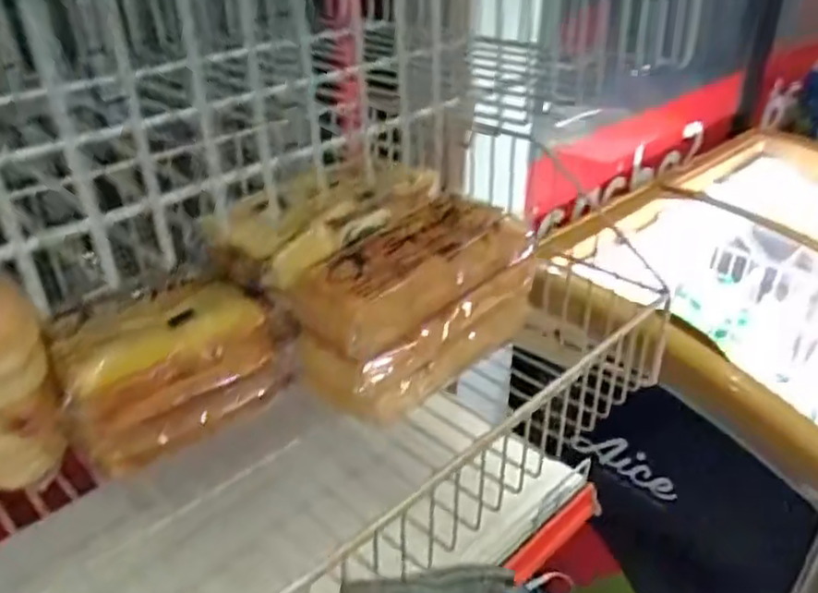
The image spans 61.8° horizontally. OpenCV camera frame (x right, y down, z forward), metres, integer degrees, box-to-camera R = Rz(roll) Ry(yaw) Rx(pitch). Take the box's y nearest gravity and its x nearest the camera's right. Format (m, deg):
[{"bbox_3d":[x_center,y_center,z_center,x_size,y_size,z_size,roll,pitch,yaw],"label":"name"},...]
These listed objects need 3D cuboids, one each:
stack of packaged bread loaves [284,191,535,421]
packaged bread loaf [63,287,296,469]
[{"bbox_3d":[-0.003,-0.007,0.655,0.141,0.129,0.232,28,42,37],"label":"stack of packaged bread loaves"},{"bbox_3d":[-0.187,0.064,0.582,0.189,0.099,0.062,-27,41,-34],"label":"packaged bread loaf"}]

